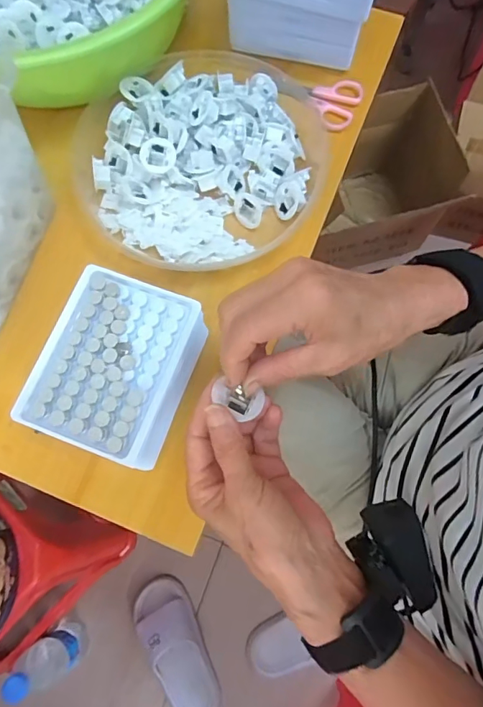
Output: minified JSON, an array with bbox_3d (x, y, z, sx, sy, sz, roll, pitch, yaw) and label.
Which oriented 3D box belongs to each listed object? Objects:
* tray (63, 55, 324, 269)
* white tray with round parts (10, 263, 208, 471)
[{"bbox_3d":[-0.039,-0.191,0.450,0.242,0.050,0.220,0,74,1],"label":"tray"},{"bbox_3d":[-0.095,0.012,0.369,0.110,0.058,0.130,20,75,6],"label":"white tray with round parts"}]

